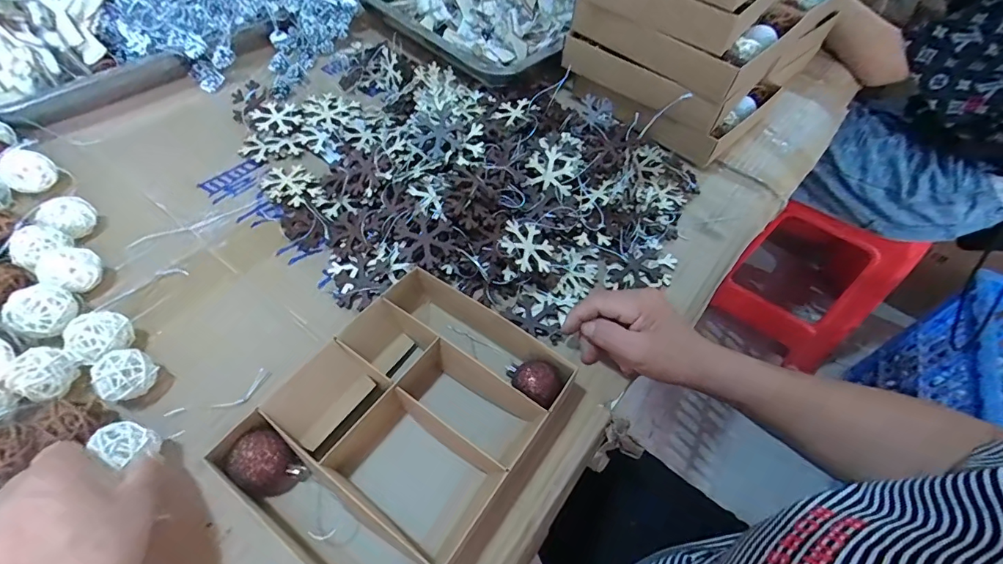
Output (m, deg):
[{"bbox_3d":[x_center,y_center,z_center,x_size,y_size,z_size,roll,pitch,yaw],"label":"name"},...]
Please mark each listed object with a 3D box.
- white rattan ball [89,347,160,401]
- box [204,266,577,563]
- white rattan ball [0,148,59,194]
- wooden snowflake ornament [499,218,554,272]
[{"bbox_3d":[-0.279,0.072,0.352,0.033,0.035,0.036,2,53,-3],"label":"white rattan ball"},{"bbox_3d":[-0.068,0.099,0.343,0.159,0.039,0.204,33,57,19],"label":"box"},{"bbox_3d":[-0.468,-0.110,0.465,0.037,0.034,0.041,39,59,23],"label":"white rattan ball"},{"bbox_3d":[0.024,-0.032,0.427,0.052,0.006,0.051,15,58,-24],"label":"wooden snowflake ornament"}]

